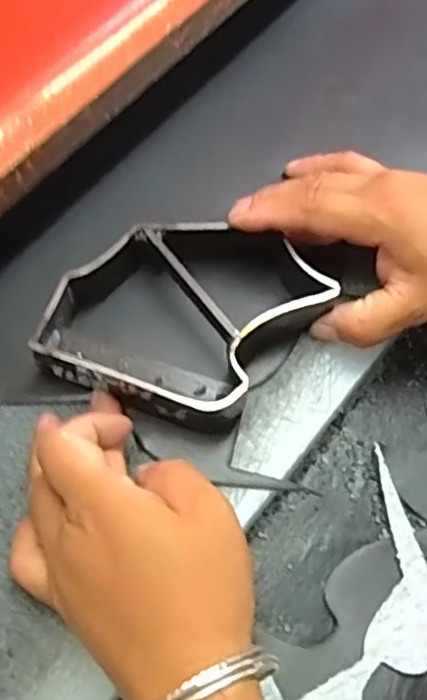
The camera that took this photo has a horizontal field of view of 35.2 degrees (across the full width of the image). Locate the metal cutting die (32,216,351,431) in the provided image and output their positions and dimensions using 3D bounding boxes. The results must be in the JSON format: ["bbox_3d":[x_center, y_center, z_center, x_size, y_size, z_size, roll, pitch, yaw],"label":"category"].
[{"bbox_3d":[-0.014,-0.019,0.353,0.106,0.036,0.140,40,71,13],"label":"metal cutting die"}]

